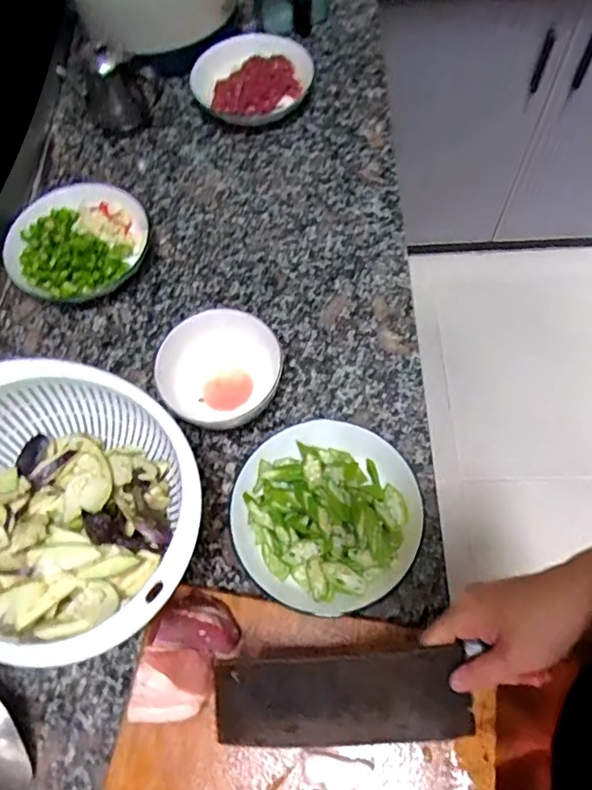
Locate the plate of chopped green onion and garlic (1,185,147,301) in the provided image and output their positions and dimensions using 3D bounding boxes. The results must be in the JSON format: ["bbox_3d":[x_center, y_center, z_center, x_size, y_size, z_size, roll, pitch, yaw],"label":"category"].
[{"bbox_3d":[-0.267,-0.188,0.670,0.175,0.042,0.154,-31,67,-11],"label":"plate of chopped green onion and garlic"}]

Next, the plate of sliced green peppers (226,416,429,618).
[{"bbox_3d":[0.026,0.109,0.510,0.171,0.050,0.168,-1,65,2],"label":"plate of sliced green peppers"}]

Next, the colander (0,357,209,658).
[{"bbox_3d":[-0.208,0.099,0.493,0.249,0.111,0.240,-1,64,3],"label":"colander"}]

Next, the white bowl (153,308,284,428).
[{"bbox_3d":[-0.083,-0.027,0.575,0.130,0.061,0.104,6,65,6],"label":"white bowl"}]

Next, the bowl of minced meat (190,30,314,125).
[{"bbox_3d":[-0.072,-0.448,0.786,0.171,0.047,0.170,-1,65,2],"label":"bowl of minced meat"}]

